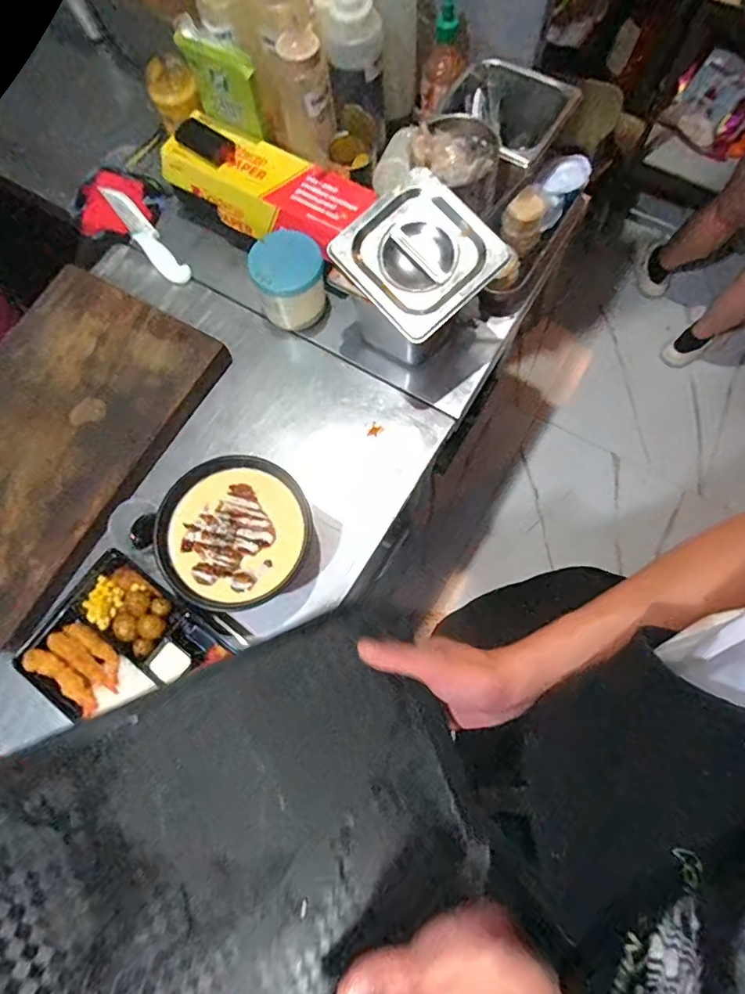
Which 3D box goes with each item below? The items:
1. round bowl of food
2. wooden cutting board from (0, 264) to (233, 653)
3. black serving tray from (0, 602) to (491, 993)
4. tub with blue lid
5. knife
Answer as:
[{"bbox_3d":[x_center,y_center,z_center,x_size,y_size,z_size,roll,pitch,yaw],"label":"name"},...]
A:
[{"bbox_3d":[-0.178,0.052,0.685,0.196,0.081,0.183,-1,73,2],"label":"round bowl of food"},{"bbox_3d":[-0.468,-0.081,0.735,0.312,0.034,0.497,25,76,10],"label":"wooden cutting board"},{"bbox_3d":[-0.081,0.249,0.365,0.336,0.026,0.254,-18,82,-31],"label":"black serving tray"},{"bbox_3d":[-0.123,-0.317,0.773,0.103,0.103,0.102,-1,73,2],"label":"tub with blue lid"},{"bbox_3d":[-0.379,-0.438,0.859,0.040,0.020,0.235,-39,75,-9],"label":"knife"}]

